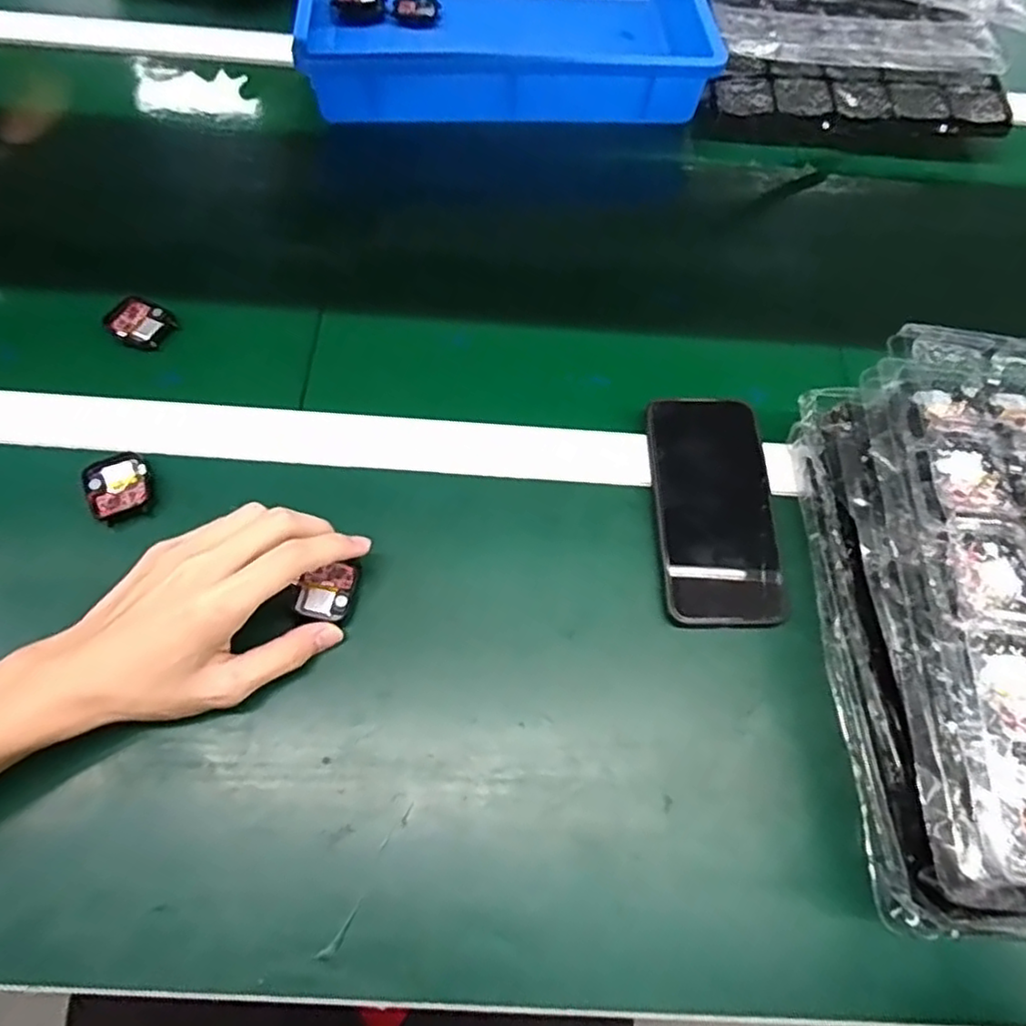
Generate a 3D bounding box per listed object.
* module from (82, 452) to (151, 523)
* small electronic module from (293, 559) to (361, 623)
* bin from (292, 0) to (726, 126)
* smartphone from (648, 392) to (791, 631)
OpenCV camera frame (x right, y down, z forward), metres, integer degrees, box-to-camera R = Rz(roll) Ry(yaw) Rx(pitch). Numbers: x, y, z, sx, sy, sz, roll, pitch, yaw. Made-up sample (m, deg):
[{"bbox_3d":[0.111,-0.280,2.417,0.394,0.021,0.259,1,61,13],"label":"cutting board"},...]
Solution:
[{"bbox_3d":[-0.257,-0.018,0.435,0.038,0.009,0.043,-28,69,-15],"label":"module"},{"bbox_3d":[-0.114,0.047,0.412,0.031,0.010,0.038,12,65,4],"label":"small electronic module"},{"bbox_3d":[-0.011,-0.478,0.651,0.368,0.067,0.246,-3,64,-5],"label":"bin"},{"bbox_3d":[0.134,-0.005,0.444,0.076,0.009,0.159,2,68,-7],"label":"smartphone"}]

